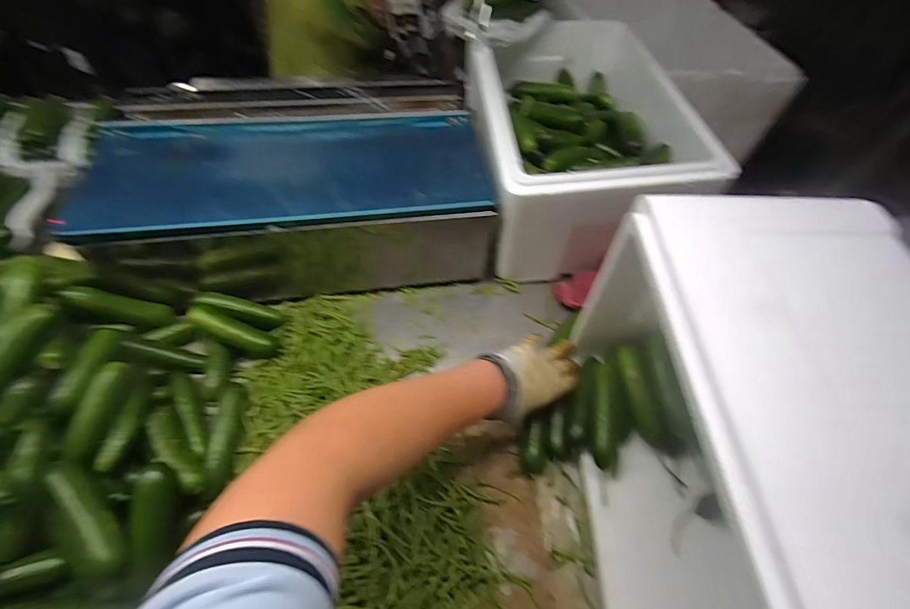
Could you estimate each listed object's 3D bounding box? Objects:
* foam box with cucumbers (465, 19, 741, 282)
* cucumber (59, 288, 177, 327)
[{"bbox_3d":[0.172,-0.280,0.677,0.294,0.199,0.435,-5,57,-8],"label":"foam box with cucumbers"},{"bbox_3d":[-0.420,0.007,0.504,0.027,0.113,0.029,-35,56,23],"label":"cucumber"}]

